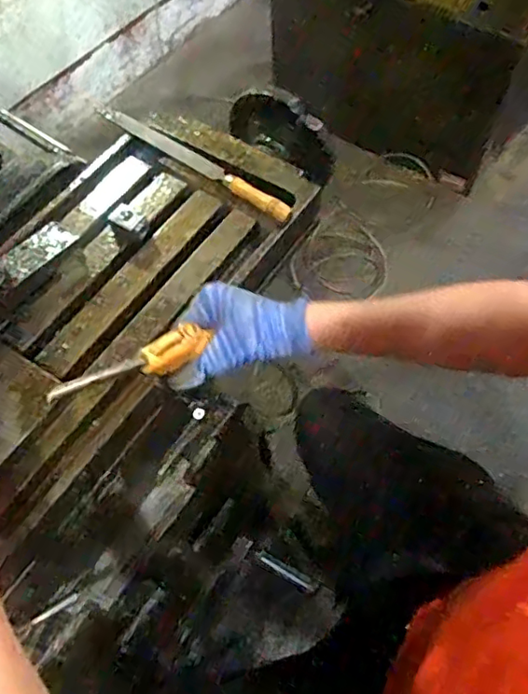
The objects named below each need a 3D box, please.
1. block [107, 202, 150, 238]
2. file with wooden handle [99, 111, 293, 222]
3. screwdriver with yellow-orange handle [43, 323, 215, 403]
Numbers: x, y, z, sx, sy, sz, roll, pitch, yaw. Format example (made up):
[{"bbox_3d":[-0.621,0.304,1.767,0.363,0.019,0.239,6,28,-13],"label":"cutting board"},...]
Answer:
[{"bbox_3d":[-0.135,-0.129,0.578,0.037,0.015,0.028,32,67,18],"label":"block"},{"bbox_3d":[-0.076,-0.209,0.633,0.270,0.026,0.024,36,68,20],"label":"file with wooden handle"},{"bbox_3d":[-0.088,0.015,0.399,0.127,0.032,0.023,-22,59,-38],"label":"screwdriver with yellow-orange handle"}]

